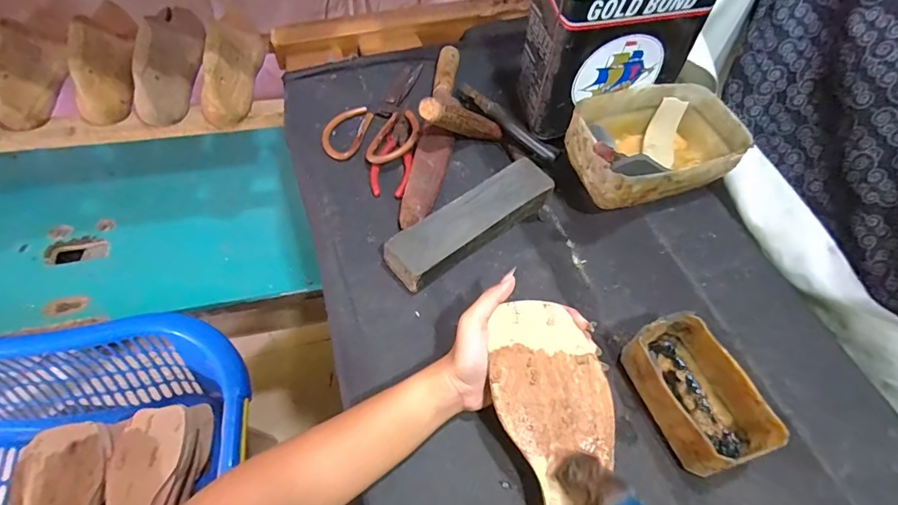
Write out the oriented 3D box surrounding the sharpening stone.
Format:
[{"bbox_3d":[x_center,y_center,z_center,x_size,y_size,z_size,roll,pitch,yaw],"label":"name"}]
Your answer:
[{"bbox_3d":[0.024,-0.032,0.483,0.197,0.034,0.058,-33,65,-22],"label":"sharpening stone"}]

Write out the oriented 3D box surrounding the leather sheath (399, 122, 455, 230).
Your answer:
[{"bbox_3d":[-0.024,-0.085,0.514,0.038,0.008,0.134,20,62,-13],"label":"leather sheath"}]

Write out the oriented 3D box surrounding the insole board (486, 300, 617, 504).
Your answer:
[{"bbox_3d":[0.090,0.152,0.337,0.084,0.006,0.238,-13,73,-3],"label":"insole board"}]

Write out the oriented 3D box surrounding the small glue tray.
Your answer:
[{"bbox_3d":[0.216,0.125,0.410,0.087,0.056,0.128,-14,60,-13],"label":"small glue tray"}]

